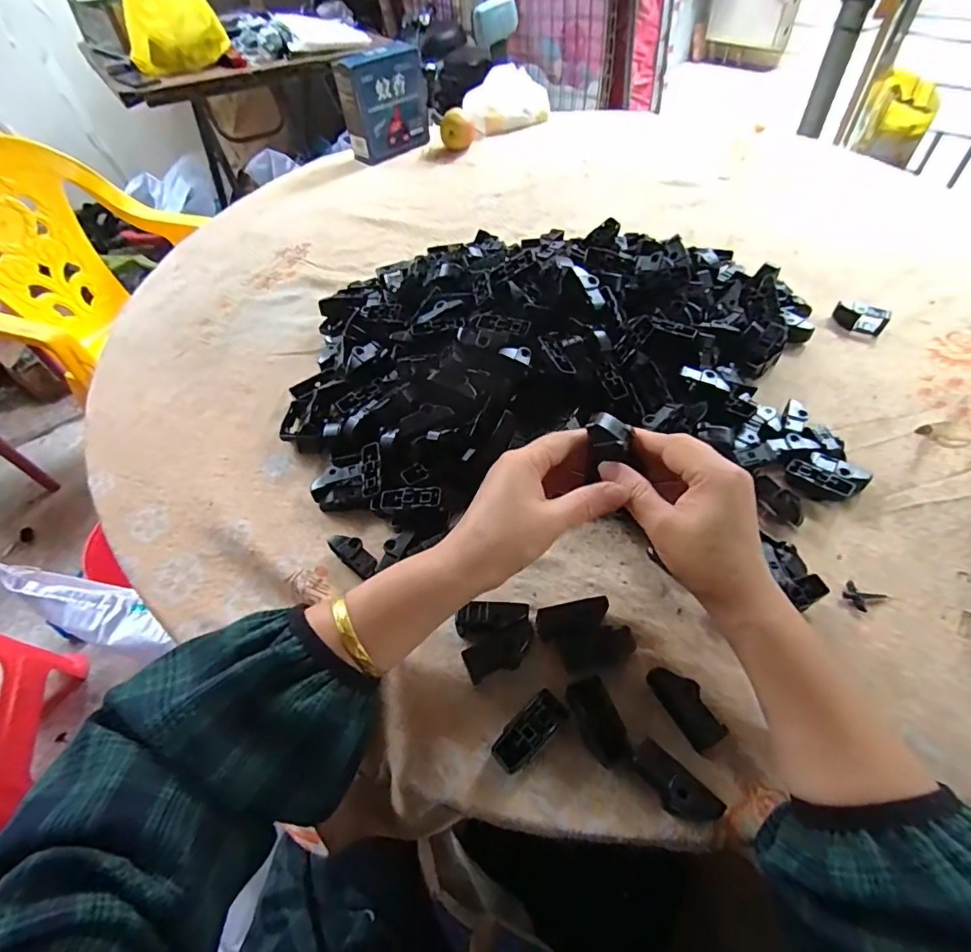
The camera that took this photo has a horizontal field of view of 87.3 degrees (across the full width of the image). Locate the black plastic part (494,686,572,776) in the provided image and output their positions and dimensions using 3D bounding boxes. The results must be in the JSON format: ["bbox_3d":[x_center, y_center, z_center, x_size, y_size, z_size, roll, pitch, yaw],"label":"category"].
[{"bbox_3d":[0.026,0.153,0.303,0.022,0.019,0.049,35,60,27],"label":"black plastic part"}]

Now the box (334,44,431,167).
[{"bbox_3d":[-0.169,-0.624,0.855,0.146,0.133,0.053,-37,58,-25],"label":"box"}]

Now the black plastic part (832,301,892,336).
[{"bbox_3d":[0.395,-0.168,0.537,0.050,0.022,0.021,34,59,26],"label":"black plastic part"}]

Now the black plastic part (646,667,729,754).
[{"bbox_3d":[0.121,0.139,0.310,0.018,0.022,0.049,-27,54,-19],"label":"black plastic part"}]

